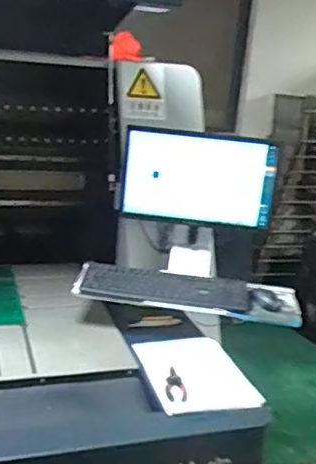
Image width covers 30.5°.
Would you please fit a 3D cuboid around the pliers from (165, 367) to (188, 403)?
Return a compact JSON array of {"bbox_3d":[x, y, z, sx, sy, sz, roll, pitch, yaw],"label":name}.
[{"bbox_3d":[0.041,0.341,1.299,0.046,0.016,0.114,4,15,-1],"label":"pliers"}]

